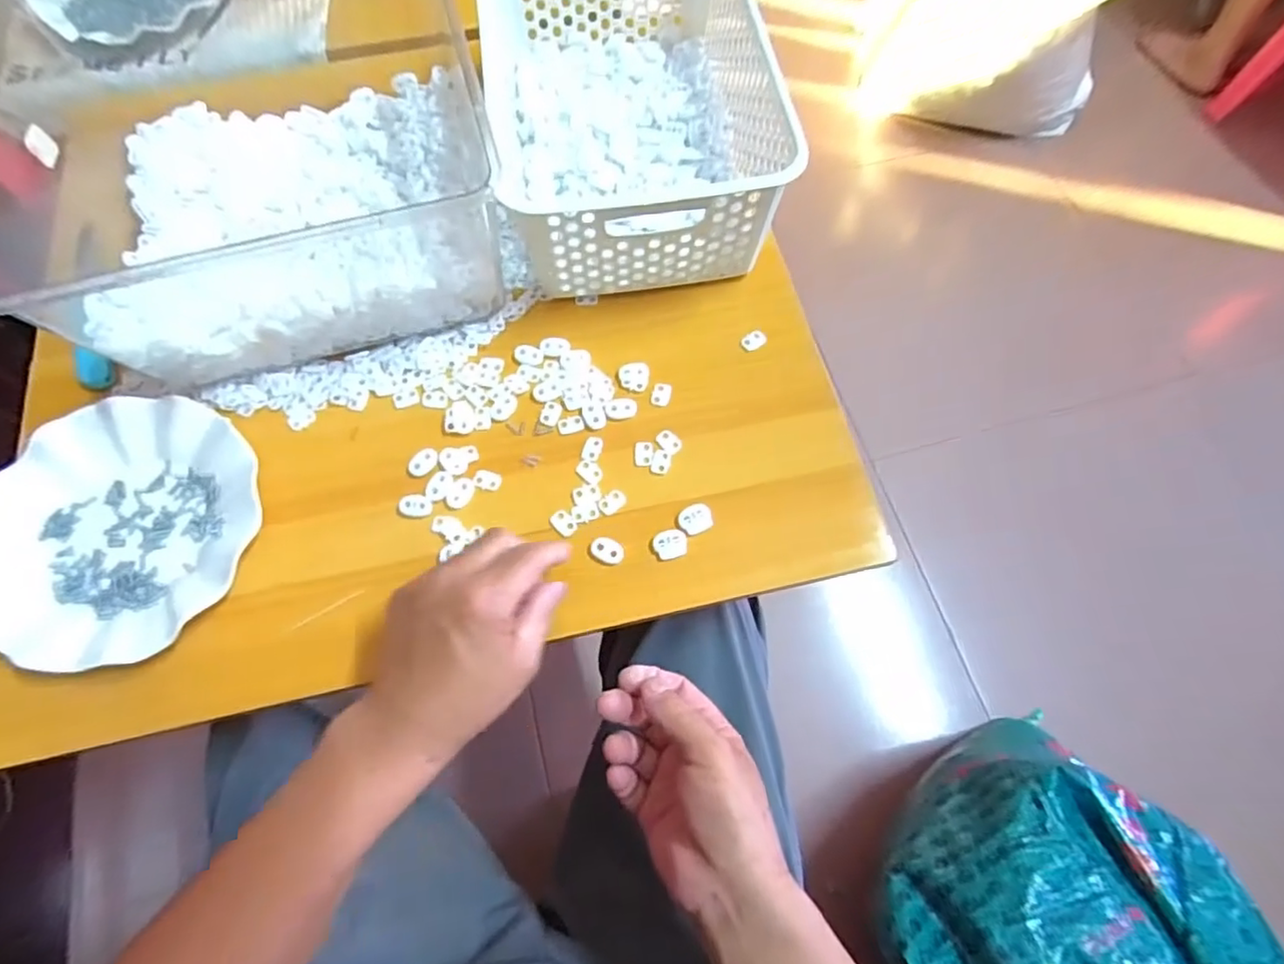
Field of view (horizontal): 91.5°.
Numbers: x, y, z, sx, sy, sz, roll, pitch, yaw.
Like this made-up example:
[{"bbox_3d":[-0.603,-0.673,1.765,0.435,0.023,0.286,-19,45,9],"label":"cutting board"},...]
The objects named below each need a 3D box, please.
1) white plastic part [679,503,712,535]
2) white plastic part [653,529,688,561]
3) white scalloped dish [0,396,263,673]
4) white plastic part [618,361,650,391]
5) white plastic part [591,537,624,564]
[{"bbox_3d":[0.037,0.025,0.434,0.022,0.004,0.021,-21,69,-9],"label":"white plastic part"},{"bbox_3d":[0.019,0.042,0.426,0.023,0.004,0.020,-17,68,-7],"label":"white plastic part"},{"bbox_3d":[-0.351,0.030,0.423,0.174,0.023,0.179,12,68,5],"label":"white scalloped dish"},{"bbox_3d":[-0.006,-0.081,0.478,0.023,0.006,0.023,12,68,5],"label":"white plastic part"},{"bbox_3d":[-0.023,0.046,0.425,0.023,0.004,0.015,20,69,8],"label":"white plastic part"}]

